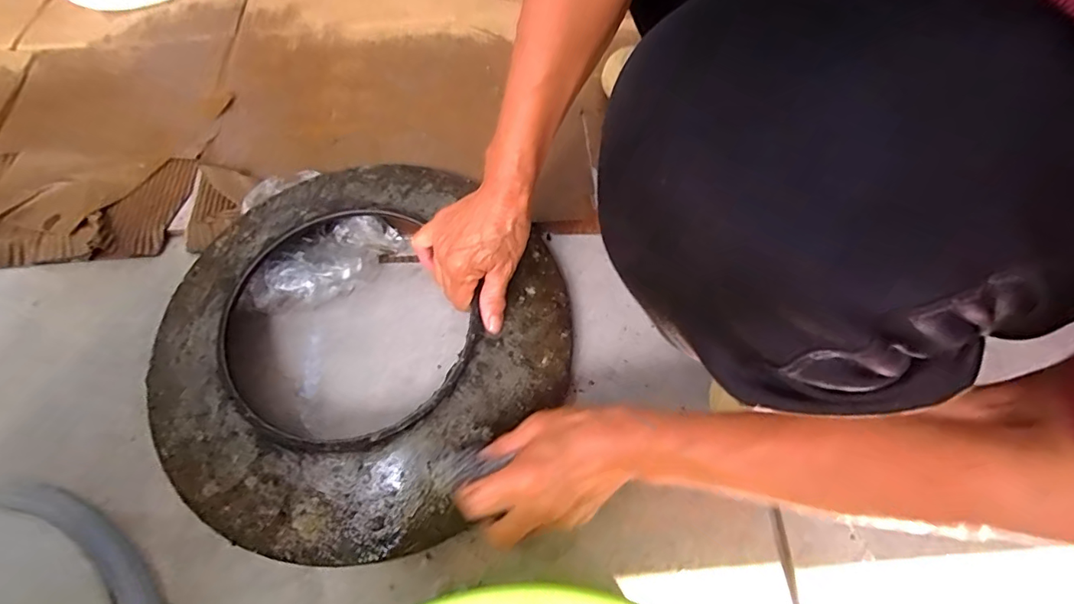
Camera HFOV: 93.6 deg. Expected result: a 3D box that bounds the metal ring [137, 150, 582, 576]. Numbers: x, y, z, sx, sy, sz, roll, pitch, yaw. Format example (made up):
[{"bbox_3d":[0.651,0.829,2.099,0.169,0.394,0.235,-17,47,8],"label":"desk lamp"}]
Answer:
[{"bbox_3d":[-0.166,0.024,0.449,0.349,0.042,0.352,-1,65,2],"label":"metal ring"}]

